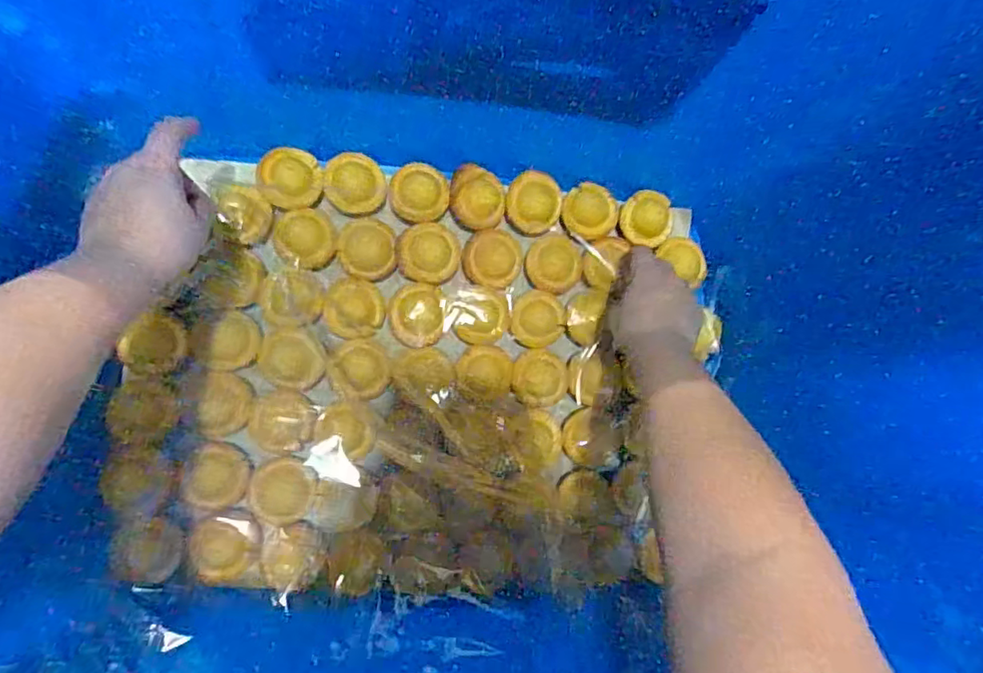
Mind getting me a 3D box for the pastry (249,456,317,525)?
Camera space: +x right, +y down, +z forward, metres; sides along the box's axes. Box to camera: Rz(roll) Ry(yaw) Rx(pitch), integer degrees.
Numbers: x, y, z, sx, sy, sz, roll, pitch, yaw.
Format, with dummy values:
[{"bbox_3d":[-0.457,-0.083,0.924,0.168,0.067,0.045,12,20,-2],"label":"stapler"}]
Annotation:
[{"bbox_3d":[-0.211,0.156,0.585,0.063,0.008,0.063,4,76,-15],"label":"pastry"}]

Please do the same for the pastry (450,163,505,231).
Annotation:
[{"bbox_3d":[-0.013,-0.148,0.619,0.059,0.030,0.070,10,85,-10],"label":"pastry"}]

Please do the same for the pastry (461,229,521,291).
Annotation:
[{"bbox_3d":[0.002,-0.083,0.628,0.063,0.014,0.060,-2,87,-11],"label":"pastry"}]

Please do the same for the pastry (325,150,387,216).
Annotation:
[{"bbox_3d":[-0.143,-0.159,0.610,0.061,0.014,0.059,1,87,-11],"label":"pastry"}]

